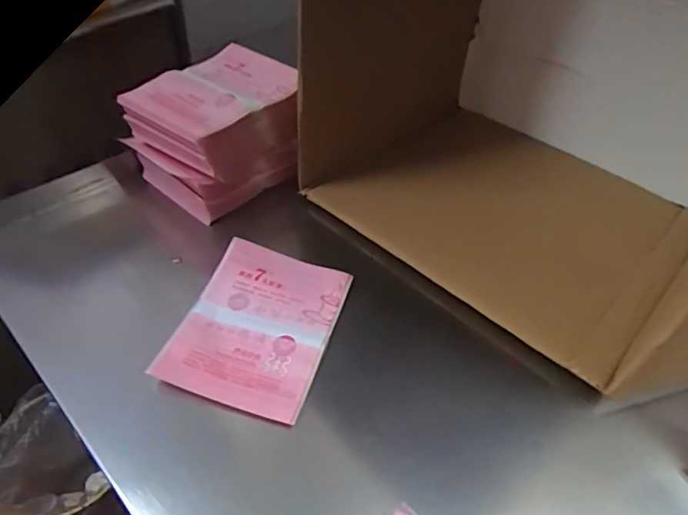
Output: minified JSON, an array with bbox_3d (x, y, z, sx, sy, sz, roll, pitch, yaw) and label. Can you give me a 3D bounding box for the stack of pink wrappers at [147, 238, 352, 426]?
[{"bbox_3d":[-0.074,0.058,0.454,0.121,0.018,0.158,14,47,11],"label":"stack of pink wrappers"}]

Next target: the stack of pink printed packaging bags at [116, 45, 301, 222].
[{"bbox_3d":[-0.135,-0.148,0.575,0.135,0.099,0.167,32,53,25],"label":"stack of pink printed packaging bags"}]

